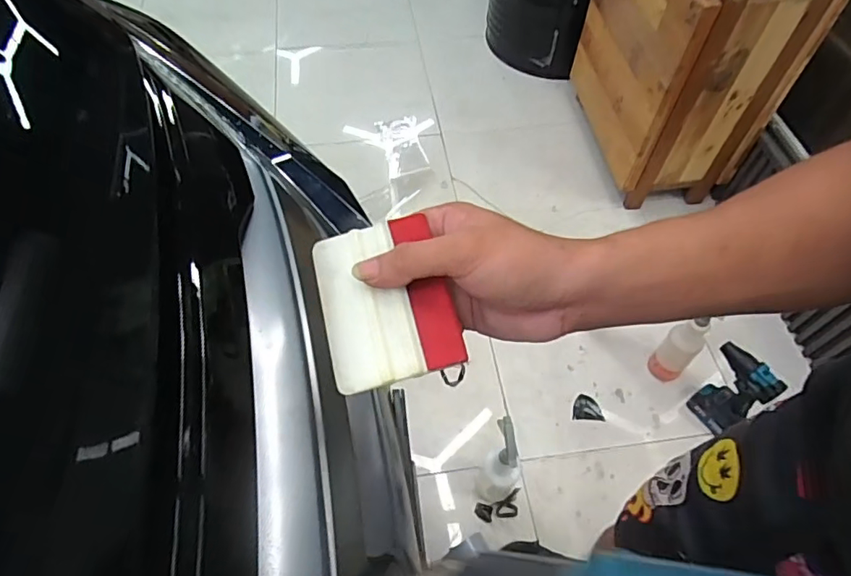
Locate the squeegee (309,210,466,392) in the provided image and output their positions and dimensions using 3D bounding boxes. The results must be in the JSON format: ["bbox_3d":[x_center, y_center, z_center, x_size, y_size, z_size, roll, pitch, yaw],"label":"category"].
[{"bbox_3d":[-0.025,0.006,0.319,0.075,0.005,0.101,-17,65,1],"label":"squeegee"}]

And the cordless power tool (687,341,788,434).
[{"bbox_3d":[0.721,0.246,1.301,0.085,0.248,0.144,-29,61,-19],"label":"cordless power tool"}]

